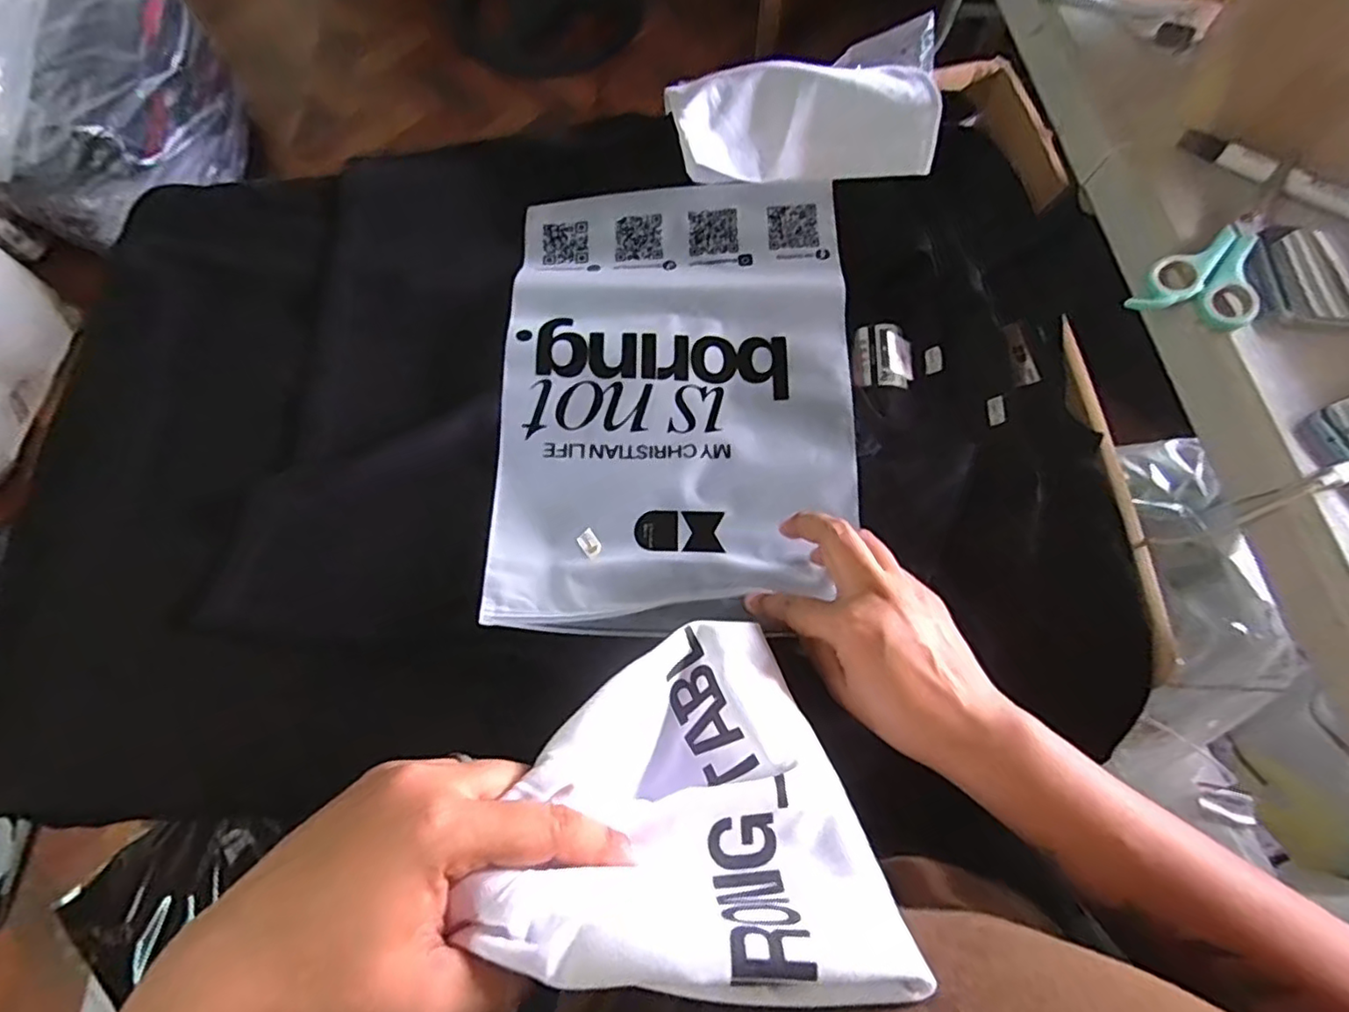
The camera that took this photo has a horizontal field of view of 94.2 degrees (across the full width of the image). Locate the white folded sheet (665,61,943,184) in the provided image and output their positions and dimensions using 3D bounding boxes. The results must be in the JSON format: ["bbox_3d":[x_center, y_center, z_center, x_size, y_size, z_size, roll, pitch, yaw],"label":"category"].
[{"bbox_3d":[0.096,-0.297,0.480,0.195,0.047,0.110,4,67,1],"label":"white folded sheet"}]

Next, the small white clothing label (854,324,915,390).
[{"bbox_3d":[0.152,-0.109,0.453,0.040,0.016,0.046,5,67,1],"label":"small white clothing label"}]

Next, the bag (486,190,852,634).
[{"bbox_3d":[0.005,-0.086,0.440,0.233,0.033,0.333,1,67,-1],"label":"bag"}]

